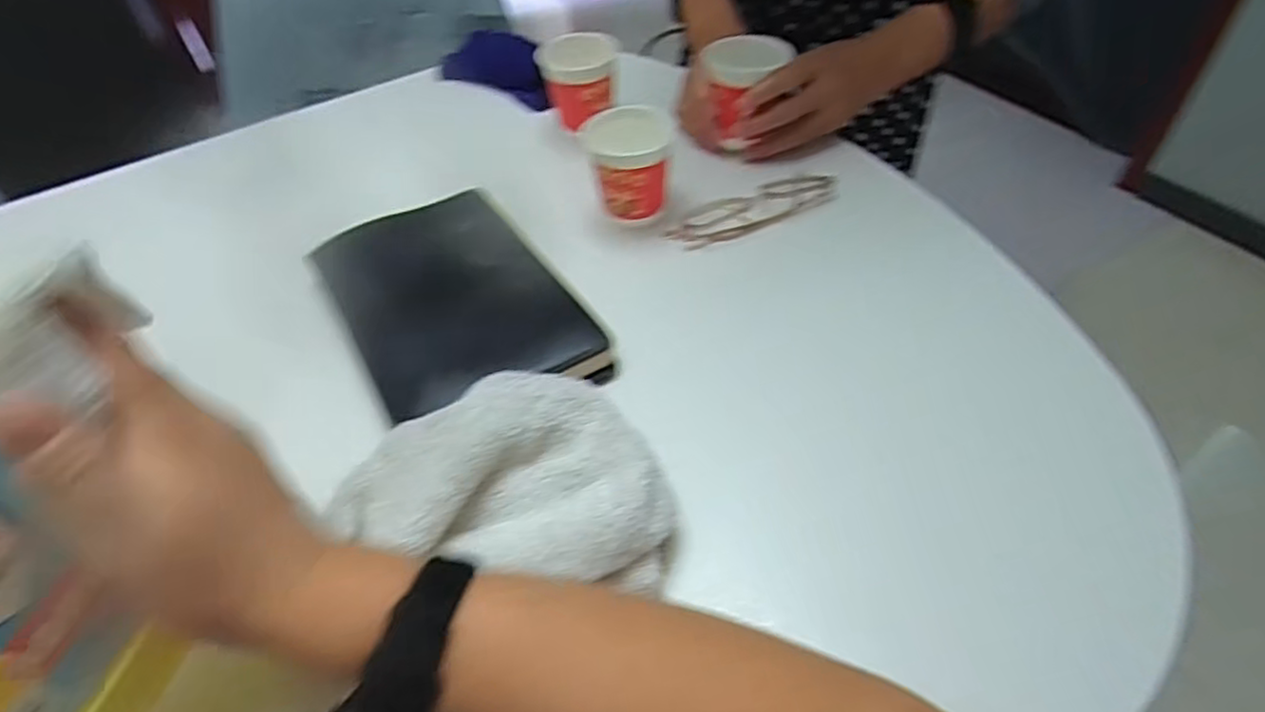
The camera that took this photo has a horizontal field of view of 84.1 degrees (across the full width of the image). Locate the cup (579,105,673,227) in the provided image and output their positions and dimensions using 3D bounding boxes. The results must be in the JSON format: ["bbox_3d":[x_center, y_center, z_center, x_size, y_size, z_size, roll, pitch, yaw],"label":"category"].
[{"bbox_3d":[-0.003,-0.145,0.545,0.065,0.068,0.062,-2,48,2],"label":"cup"}]

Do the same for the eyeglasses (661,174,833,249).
[{"bbox_3d":[0.094,-0.118,0.558,0.134,0.028,0.032,-19,50,-12],"label":"eyeglasses"}]

